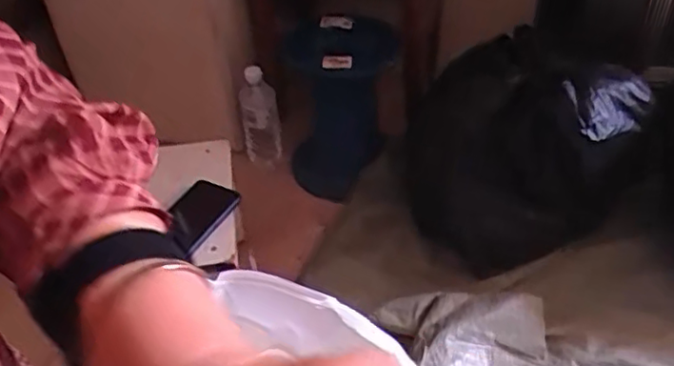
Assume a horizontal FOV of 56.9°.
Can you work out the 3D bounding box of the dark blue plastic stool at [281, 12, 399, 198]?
[{"bbox_3d":[0.007,-0.128,1.123,0.189,0.303,0.157,-3,42,1],"label":"dark blue plastic stool"}]

